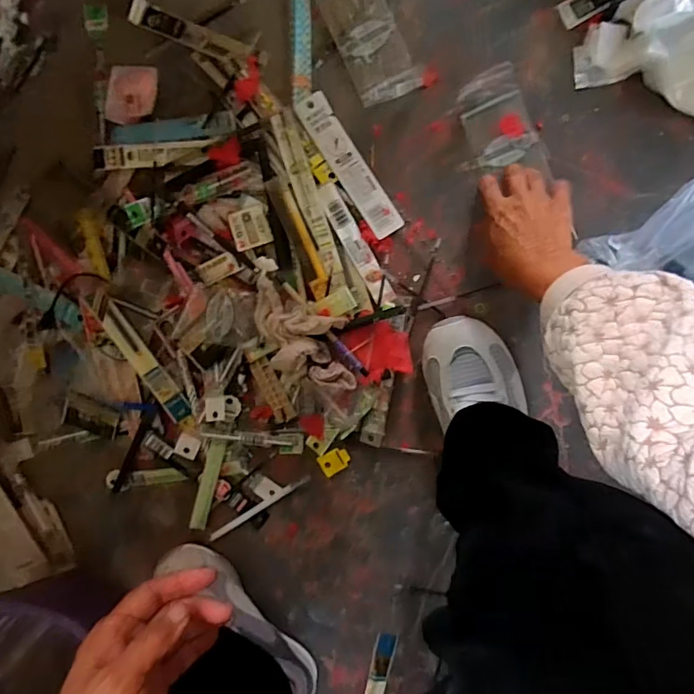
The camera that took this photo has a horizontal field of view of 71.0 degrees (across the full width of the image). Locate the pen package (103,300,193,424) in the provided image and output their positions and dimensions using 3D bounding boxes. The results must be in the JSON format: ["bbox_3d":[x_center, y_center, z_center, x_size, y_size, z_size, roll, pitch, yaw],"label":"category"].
[{"bbox_3d":[-0.236,0.022,0.570,0.029,0.005,0.153,-36,98,-10],"label":"pen package"}]

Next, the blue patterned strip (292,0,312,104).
[{"bbox_3d":[-0.049,-0.333,0.533,0.021,0.004,0.116,1,97,6],"label":"blue patterned strip"}]

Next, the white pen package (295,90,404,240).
[{"bbox_3d":[0.004,-0.199,0.536,0.035,0.010,0.169,-33,93,9],"label":"white pen package"}]

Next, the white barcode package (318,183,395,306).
[{"bbox_3d":[0.011,-0.112,0.544,0.022,0.009,0.149,-28,94,8],"label":"white barcode package"}]

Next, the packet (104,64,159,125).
[{"bbox_3d":[-0.243,-0.283,0.543,0.058,0.005,0.062,6,98,5],"label":"packet"}]

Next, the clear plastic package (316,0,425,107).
[{"bbox_3d":[0.011,-0.352,0.511,0.065,0.016,0.194,-25,94,8],"label":"clear plastic package"}]

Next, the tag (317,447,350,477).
[{"bbox_3d":[-0.014,0.139,0.590,0.036,0.004,0.028,-27,94,8],"label":"tag"}]

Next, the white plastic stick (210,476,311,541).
[{"bbox_3d":[-0.108,0.199,0.601,0.144,0.012,0.011,-33,93,9],"label":"white plastic stick"}]

